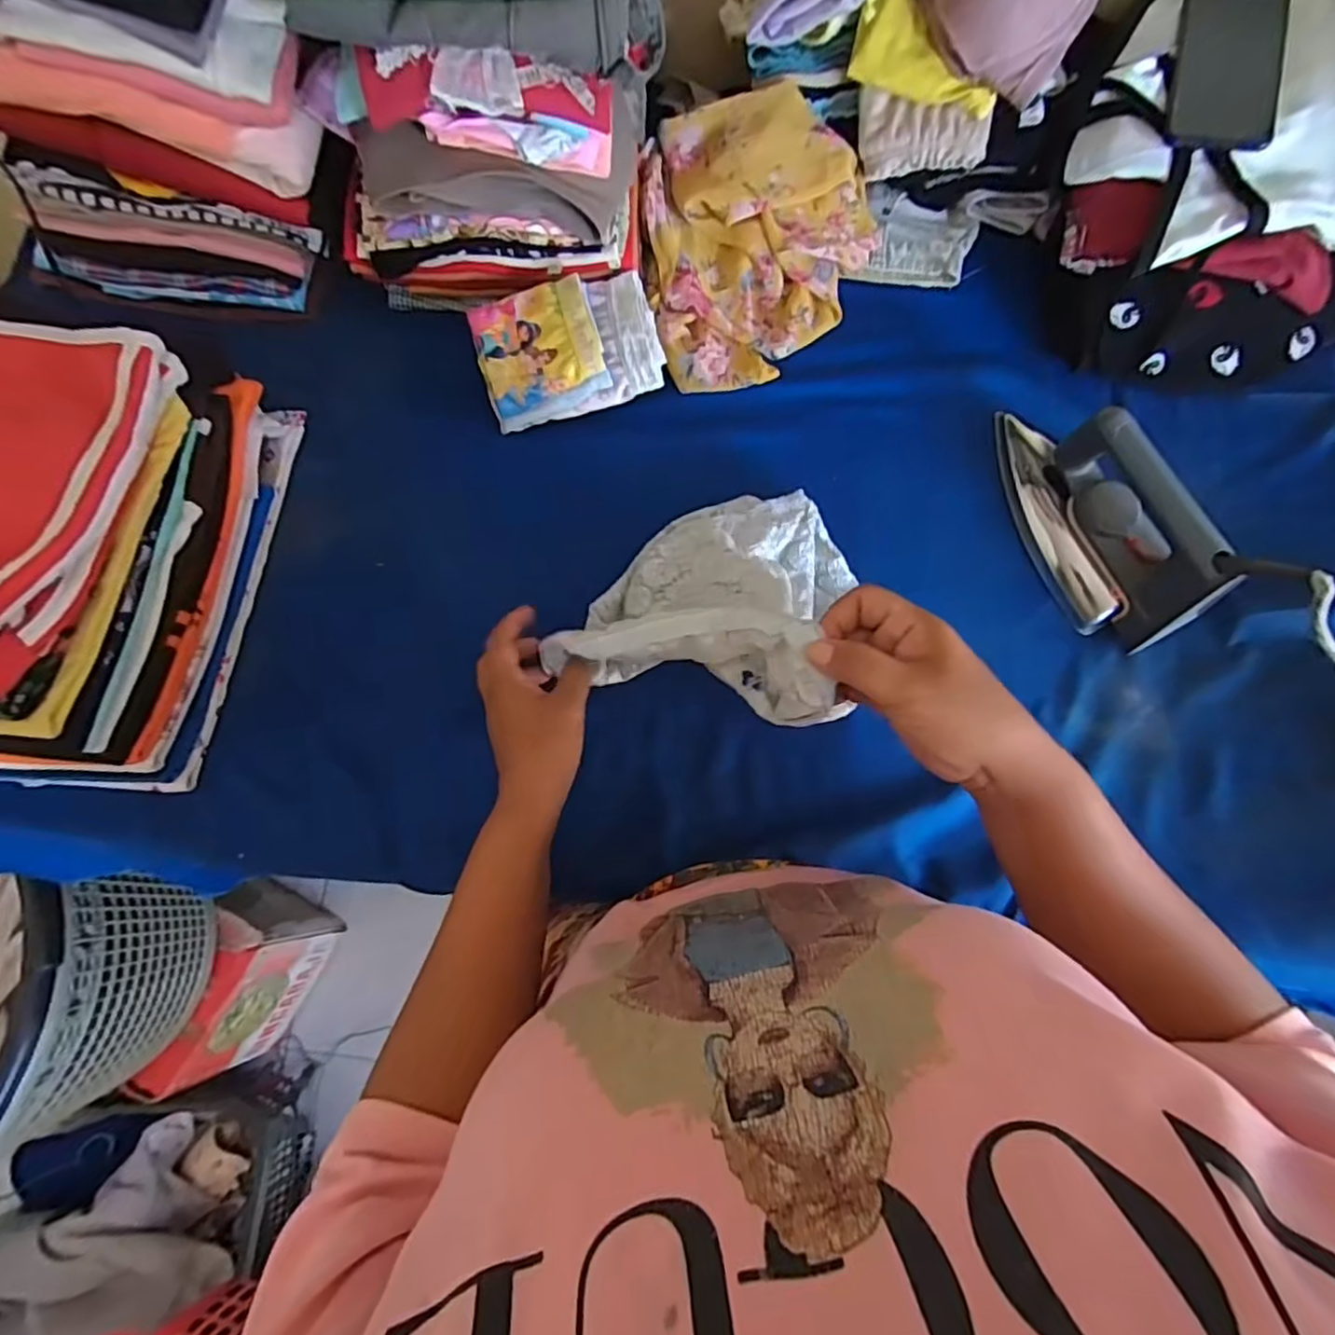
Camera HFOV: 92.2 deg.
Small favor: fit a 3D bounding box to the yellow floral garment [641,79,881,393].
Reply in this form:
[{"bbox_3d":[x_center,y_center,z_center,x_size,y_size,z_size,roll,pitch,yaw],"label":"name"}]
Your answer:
[{"bbox_3d":[0.085,-0.388,0.576,0.210,0.072,0.243,-12,74,-3],"label":"yellow floral garment"}]

